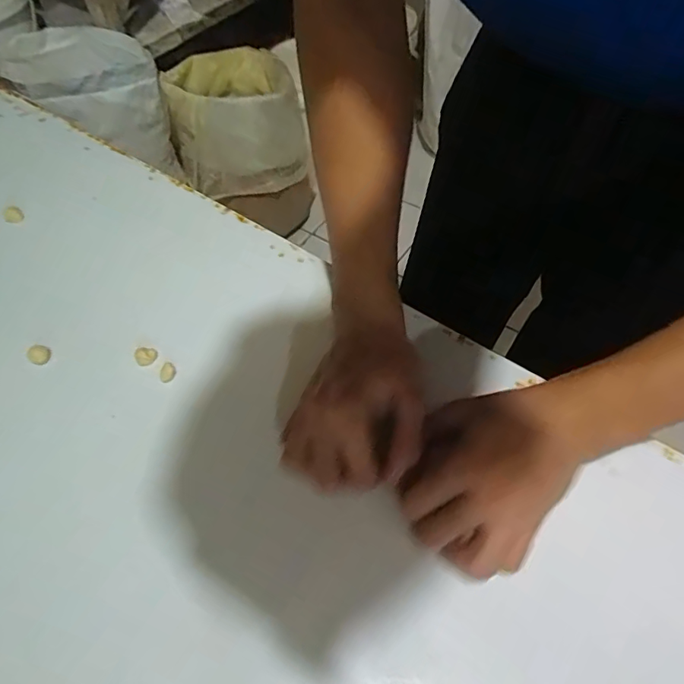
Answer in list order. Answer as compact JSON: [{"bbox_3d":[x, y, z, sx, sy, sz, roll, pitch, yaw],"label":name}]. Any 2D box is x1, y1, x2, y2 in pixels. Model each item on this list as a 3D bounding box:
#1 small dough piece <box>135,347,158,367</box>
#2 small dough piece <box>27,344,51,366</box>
[{"bbox_3d":[-0.175,0.012,0.441,0.019,0.015,0.012,-33,60,-19],"label":"small dough piece"},{"bbox_3d":[-0.276,0.011,0.448,0.015,0.015,0.017,32,62,21],"label":"small dough piece"}]

